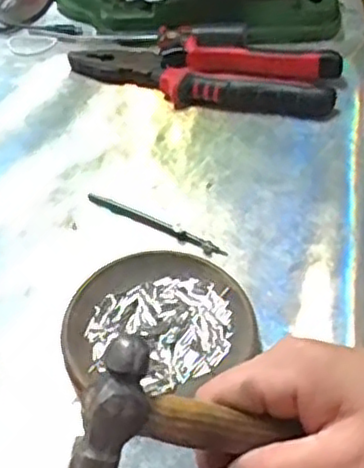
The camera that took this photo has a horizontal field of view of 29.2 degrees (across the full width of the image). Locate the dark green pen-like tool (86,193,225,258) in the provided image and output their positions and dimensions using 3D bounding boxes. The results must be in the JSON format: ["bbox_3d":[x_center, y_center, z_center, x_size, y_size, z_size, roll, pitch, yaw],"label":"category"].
[{"bbox_3d":[-0.019,-0.008,0.479,0.106,0.004,0.009,23,57,19],"label":"dark green pen-like tool"}]

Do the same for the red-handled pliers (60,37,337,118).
[{"bbox_3d":[0.016,-0.129,0.555,0.209,0.030,0.051,11,53,11],"label":"red-handled pliers"}]

